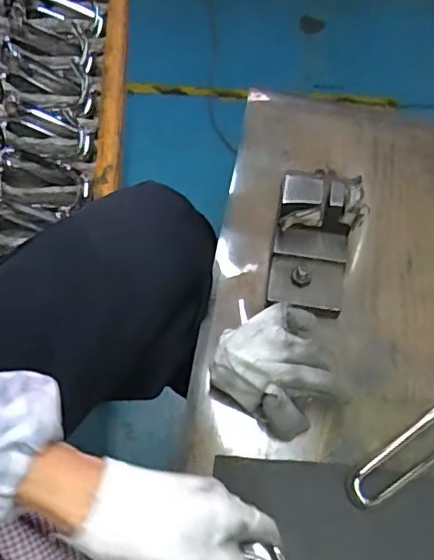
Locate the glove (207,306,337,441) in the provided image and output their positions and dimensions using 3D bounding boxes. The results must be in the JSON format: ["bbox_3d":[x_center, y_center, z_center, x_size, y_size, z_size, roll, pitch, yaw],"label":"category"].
[{"bbox_3d":[0.045,0.067,0.429,0.095,0.067,0.071,35,69,12],"label":"glove"}]

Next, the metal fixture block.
[{"bbox_3d":[0.079,-0.026,0.469,0.062,0.075,0.092,8,66,0],"label":"metal fixture block"}]

